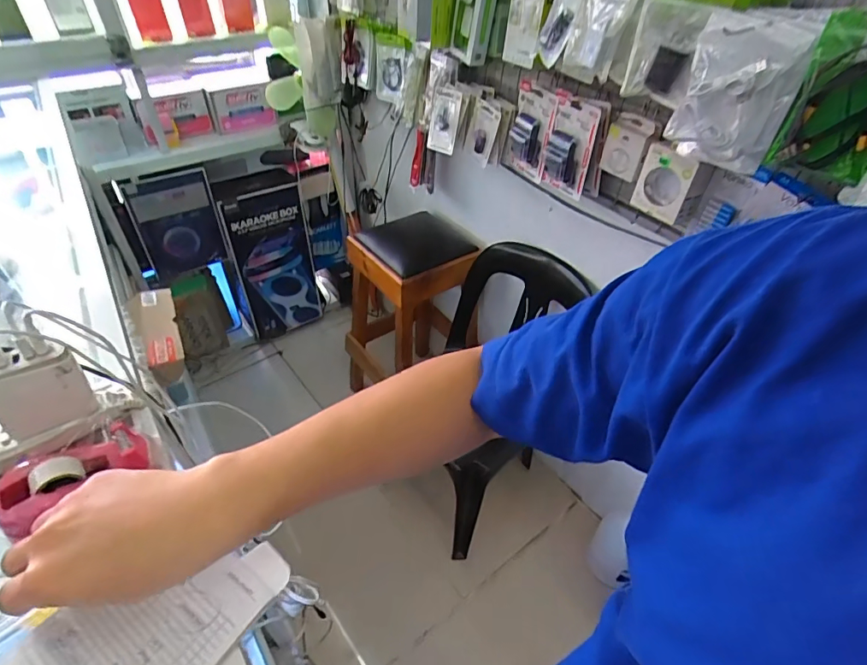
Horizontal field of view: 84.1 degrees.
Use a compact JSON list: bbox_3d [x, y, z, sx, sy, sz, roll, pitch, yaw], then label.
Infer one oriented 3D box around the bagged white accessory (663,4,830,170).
[{"bbox_3d":[0.391,-0.310,0.620,0.123,0.172,0.046,28,48,25],"label":"bagged white accessory"}]

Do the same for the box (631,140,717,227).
[{"bbox_3d":[0.413,-0.260,0.839,0.048,0.114,0.102,-22,48,-25],"label":"box"}]

